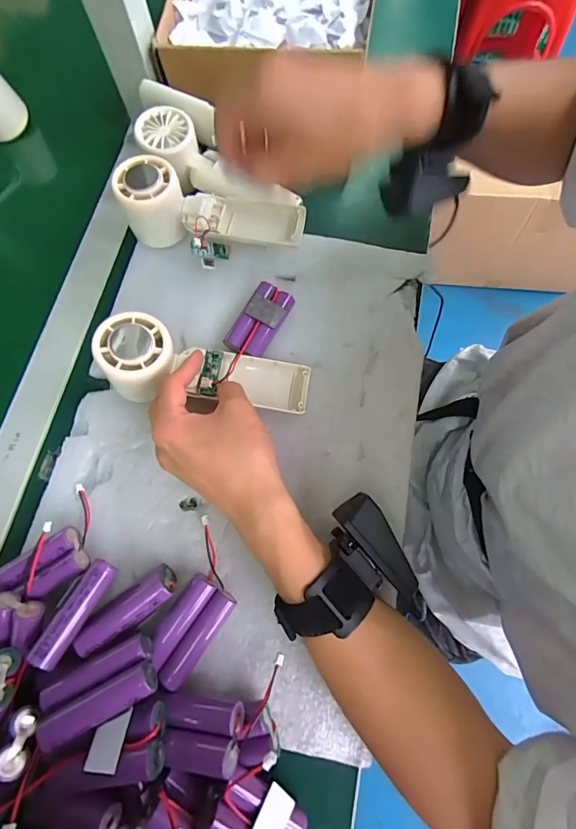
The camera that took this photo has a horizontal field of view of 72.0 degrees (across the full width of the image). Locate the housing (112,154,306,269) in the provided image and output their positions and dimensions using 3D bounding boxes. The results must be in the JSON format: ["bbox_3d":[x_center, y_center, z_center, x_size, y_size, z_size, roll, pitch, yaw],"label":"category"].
[{"bbox_3d":[-0.069,-0.171,0.354,0.162,0.057,0.064,10,73,4],"label":"housing"}]

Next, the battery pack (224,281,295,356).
[{"bbox_3d":[-0.024,-0.081,0.340,0.033,0.015,0.067,31,75,10],"label":"battery pack"}]

